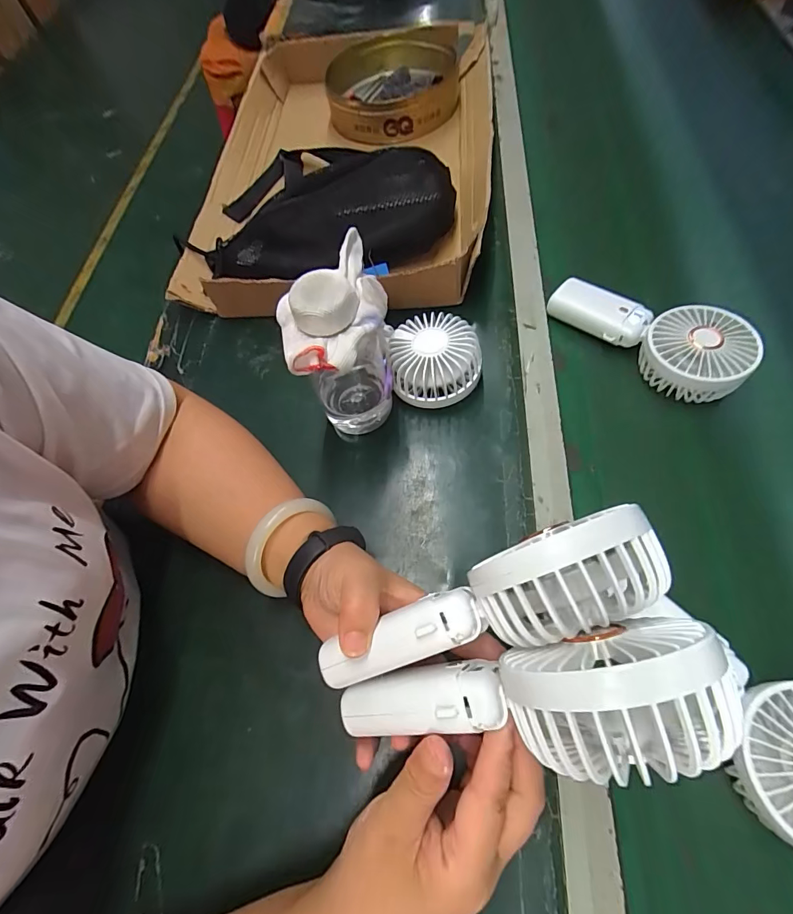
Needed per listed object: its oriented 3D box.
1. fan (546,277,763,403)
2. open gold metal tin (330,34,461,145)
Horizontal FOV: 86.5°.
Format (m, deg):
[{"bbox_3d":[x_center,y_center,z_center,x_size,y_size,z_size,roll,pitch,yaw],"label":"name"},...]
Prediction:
[{"bbox_3d":[0.242,-0.125,0.402,0.079,0.045,0.179,-38,68,-17],"label":"fan"},{"bbox_3d":[-0.004,-0.530,0.606,0.186,0.058,0.185,-1,63,1],"label":"open gold metal tin"}]

